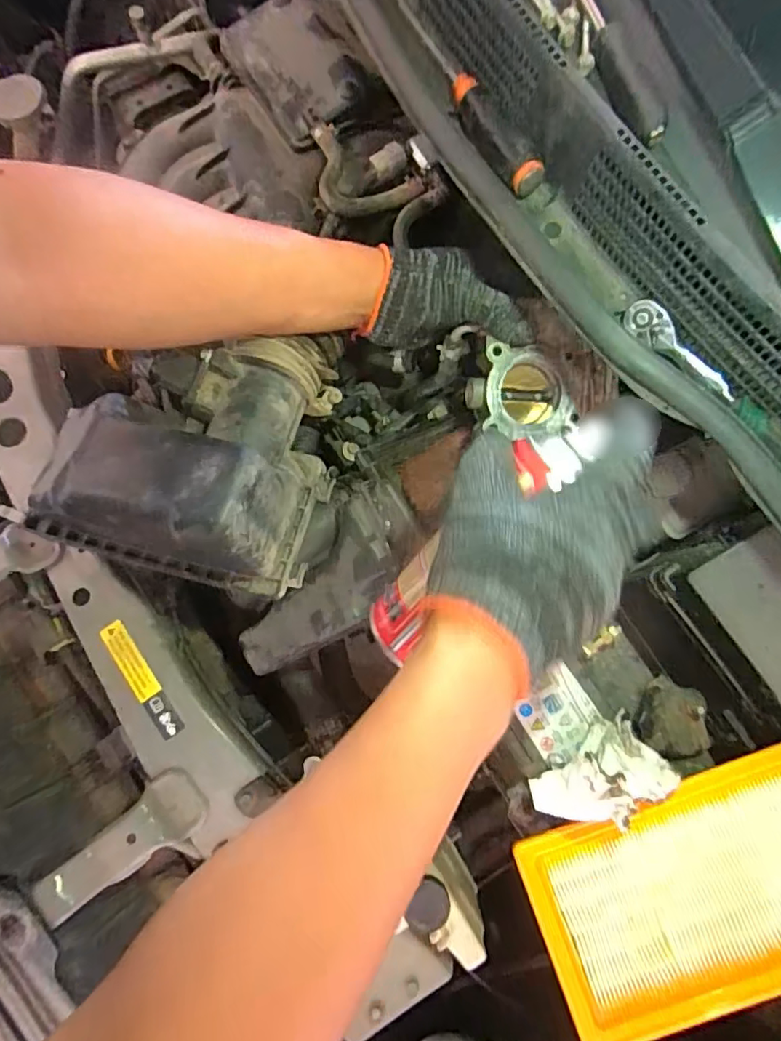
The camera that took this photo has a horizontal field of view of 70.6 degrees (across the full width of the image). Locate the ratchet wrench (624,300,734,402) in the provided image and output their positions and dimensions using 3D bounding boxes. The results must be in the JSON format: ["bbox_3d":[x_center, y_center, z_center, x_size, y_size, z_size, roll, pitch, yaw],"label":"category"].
[{"bbox_3d":[0.194,-0.114,0.366,0.086,0.014,0.019,42,81,8],"label":"ratchet wrench"}]

